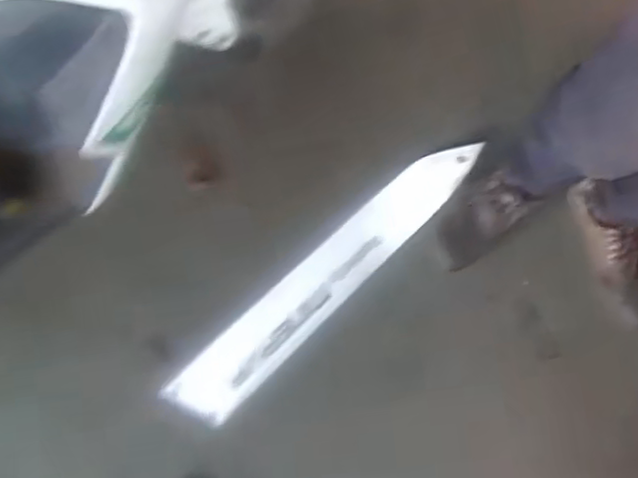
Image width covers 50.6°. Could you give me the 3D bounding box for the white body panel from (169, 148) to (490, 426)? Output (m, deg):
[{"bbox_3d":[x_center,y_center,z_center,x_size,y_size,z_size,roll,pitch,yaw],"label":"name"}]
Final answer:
[{"bbox_3d":[0.017,0.057,1.181,0.677,0.038,0.123,-44,80,-4],"label":"white body panel"}]

